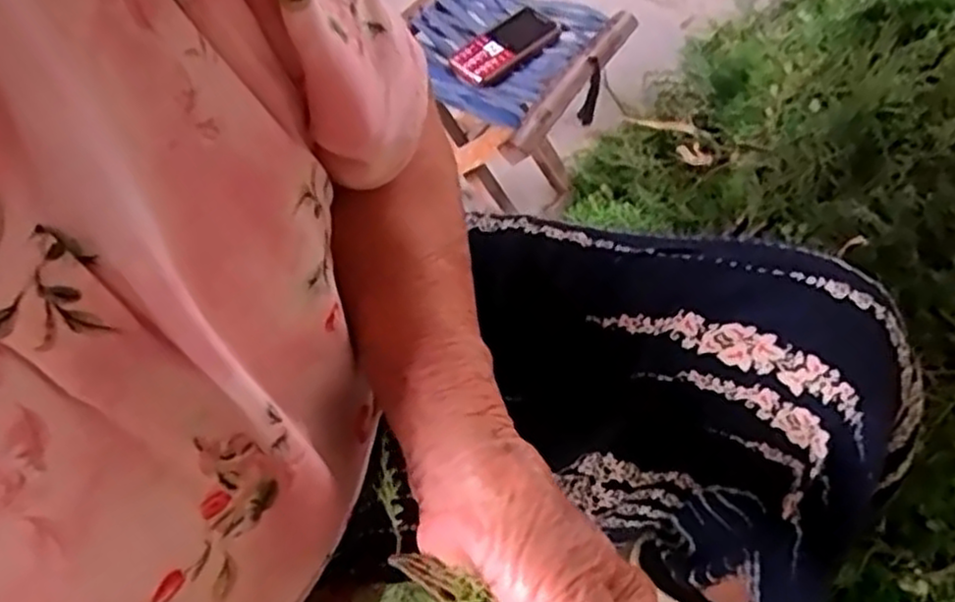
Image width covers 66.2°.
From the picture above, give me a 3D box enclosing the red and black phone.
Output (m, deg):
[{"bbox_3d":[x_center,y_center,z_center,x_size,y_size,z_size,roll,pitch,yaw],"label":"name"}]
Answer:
[{"bbox_3d":[0.029,-0.272,0.786,0.115,0.012,0.058,-40,75,-13],"label":"red and black phone"}]

